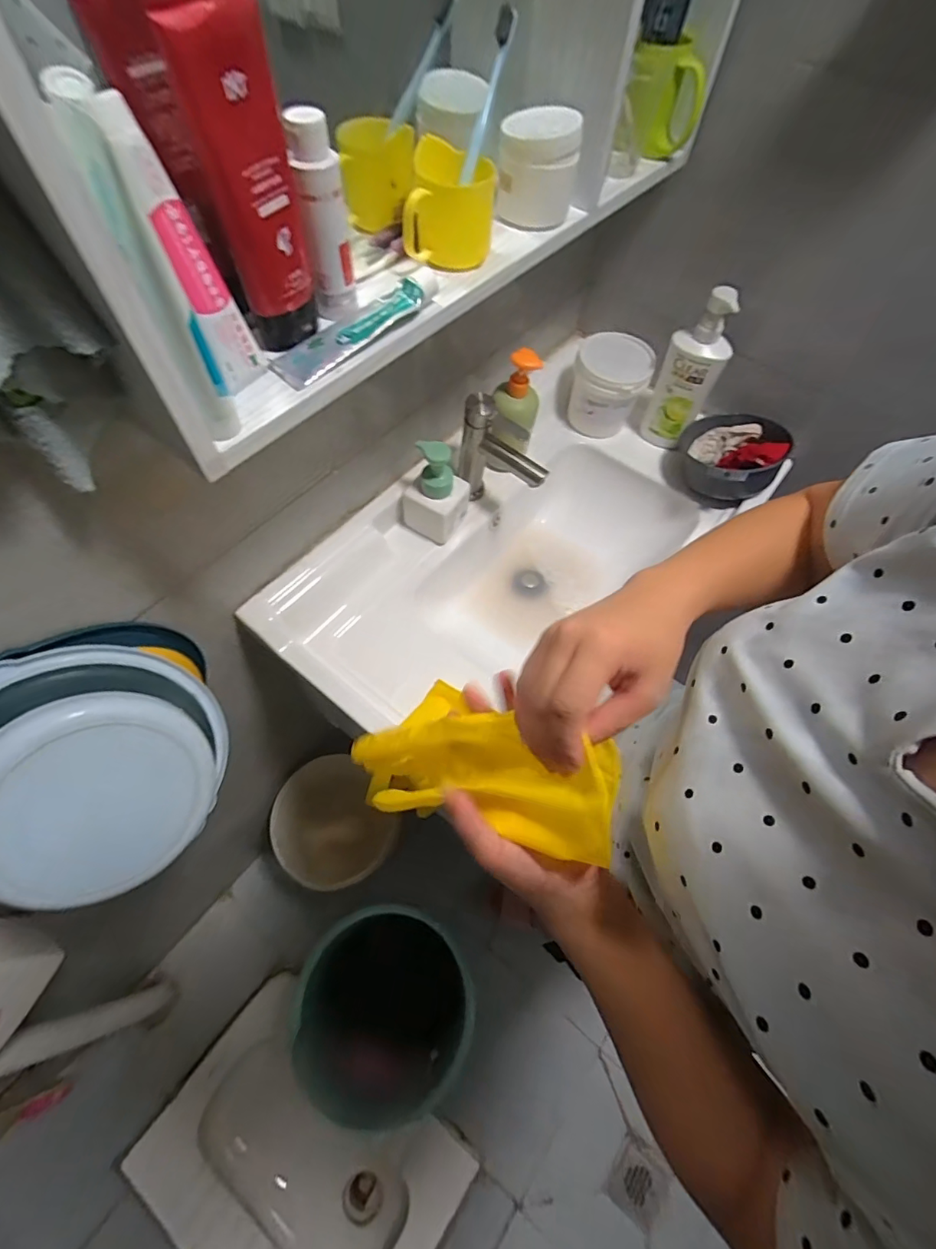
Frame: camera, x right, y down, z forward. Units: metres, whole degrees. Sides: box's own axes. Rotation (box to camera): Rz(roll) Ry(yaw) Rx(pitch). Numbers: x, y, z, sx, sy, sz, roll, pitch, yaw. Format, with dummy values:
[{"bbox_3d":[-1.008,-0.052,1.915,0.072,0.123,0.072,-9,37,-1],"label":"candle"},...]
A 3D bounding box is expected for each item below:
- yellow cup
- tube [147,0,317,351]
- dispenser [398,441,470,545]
[{"bbox_3d":[-0.020,-0.394,0.466,0.081,0.078,0.085,-4,61,-5],"label":"yellow cup"},{"bbox_3d":[-0.144,-0.286,0.339,0.056,0.179,0.047,-14,63,-10],"label":"tube"},{"bbox_3d":[-0.047,-0.195,0.713,0.084,0.145,0.069,23,62,10],"label":"dispenser"}]

